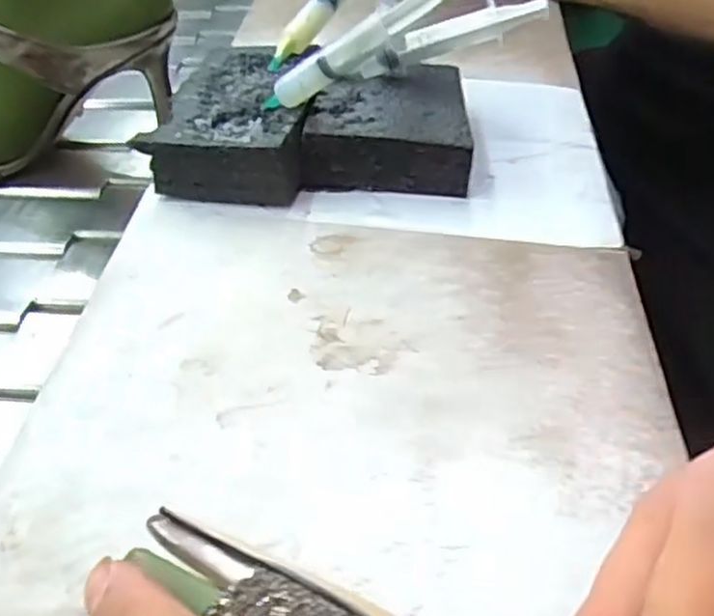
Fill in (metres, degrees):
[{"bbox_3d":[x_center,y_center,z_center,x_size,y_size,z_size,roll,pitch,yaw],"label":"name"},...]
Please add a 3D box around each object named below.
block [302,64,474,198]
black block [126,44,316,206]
[{"bbox_3d":[0.019,-0.103,0.406,0.085,0.034,0.093,3,43,5],"label":"block"},{"bbox_3d":[-0.067,-0.109,0.414,0.086,0.033,0.129,0,43,2],"label":"black block"}]

